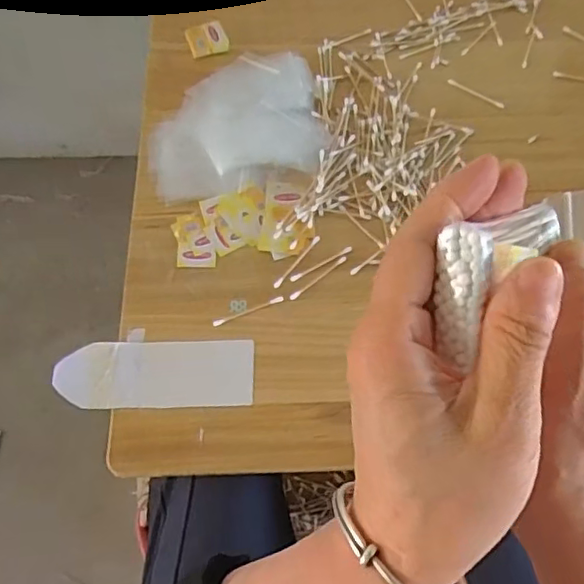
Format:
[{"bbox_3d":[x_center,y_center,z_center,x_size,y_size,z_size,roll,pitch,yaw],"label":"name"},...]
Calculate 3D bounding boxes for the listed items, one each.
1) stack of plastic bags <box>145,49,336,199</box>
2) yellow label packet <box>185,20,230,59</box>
[{"bbox_3d":[-0.066,-0.197,0.663,0.193,0.018,0.178,-11,64,-7],"label":"stack of plastic bags"},{"bbox_3d":[-0.106,-0.316,0.728,0.047,0.017,0.040,-15,64,-9],"label":"yellow label packet"}]

